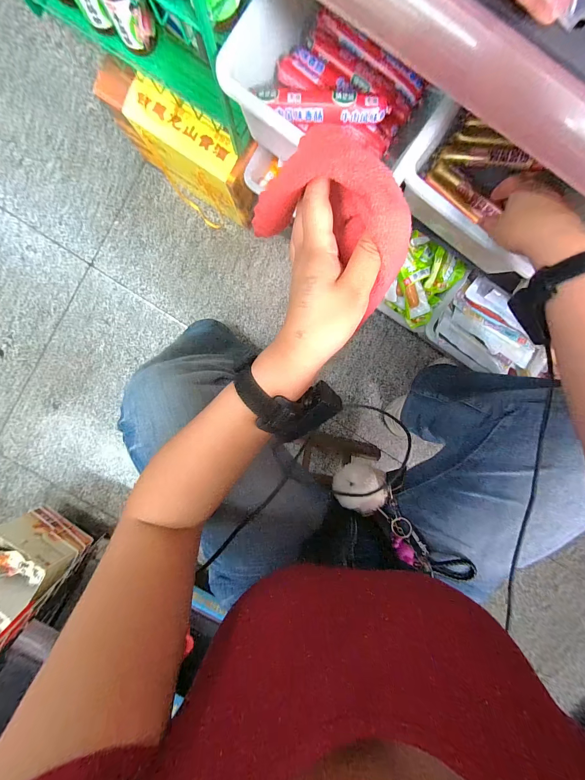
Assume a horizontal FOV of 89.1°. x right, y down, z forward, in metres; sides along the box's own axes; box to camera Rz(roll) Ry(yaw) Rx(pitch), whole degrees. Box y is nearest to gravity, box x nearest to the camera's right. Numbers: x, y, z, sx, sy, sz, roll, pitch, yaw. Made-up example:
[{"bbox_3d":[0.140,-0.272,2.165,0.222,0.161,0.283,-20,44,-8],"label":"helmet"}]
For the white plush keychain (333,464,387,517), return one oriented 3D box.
[{"bbox_3d":[0.115,0.161,0.505,0.073,0.066,0.072,0,98,-1],"label":"white plush keychain"}]

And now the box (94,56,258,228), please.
[{"bbox_3d":[-0.223,-0.498,0.650,0.290,0.254,0.068,32,96,-5],"label":"box"}]

